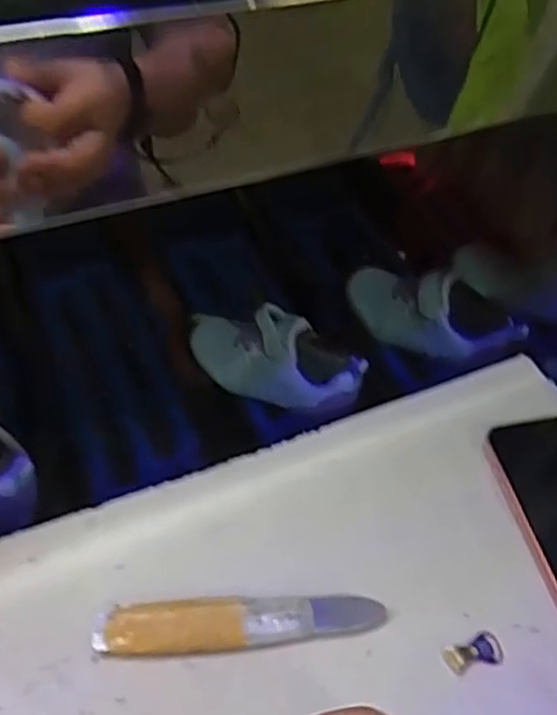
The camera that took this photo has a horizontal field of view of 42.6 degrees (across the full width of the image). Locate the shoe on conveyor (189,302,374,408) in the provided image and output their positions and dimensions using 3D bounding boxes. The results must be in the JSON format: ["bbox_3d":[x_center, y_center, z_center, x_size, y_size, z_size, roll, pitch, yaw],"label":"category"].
[{"bbox_3d":[-0.008,-0.003,0.593,0.166,0.068,0.058,15,49,23],"label":"shoe on conveyor"}]

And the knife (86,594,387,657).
[{"bbox_3d":[-0.021,0.155,0.411,0.163,0.025,0.028,-1,49,-4],"label":"knife"}]

